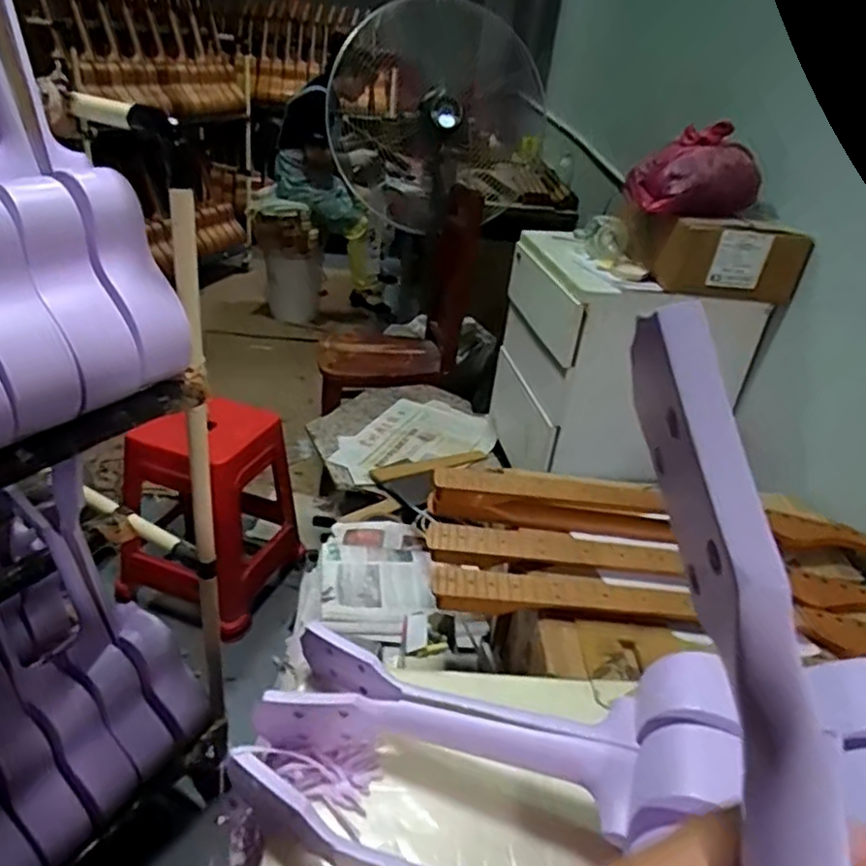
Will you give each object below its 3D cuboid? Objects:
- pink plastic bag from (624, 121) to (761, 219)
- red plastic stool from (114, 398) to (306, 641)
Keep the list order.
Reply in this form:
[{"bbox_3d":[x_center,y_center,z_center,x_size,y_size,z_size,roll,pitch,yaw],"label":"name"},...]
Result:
[{"bbox_3d":[0.462,-0.454,1.186,0.169,0.123,0.177,-19,40,-37],"label":"pink plastic bag"},{"bbox_3d":[-0.563,0.186,1.705,0.359,0.466,0.359,19,32,18],"label":"red plastic stool"}]

